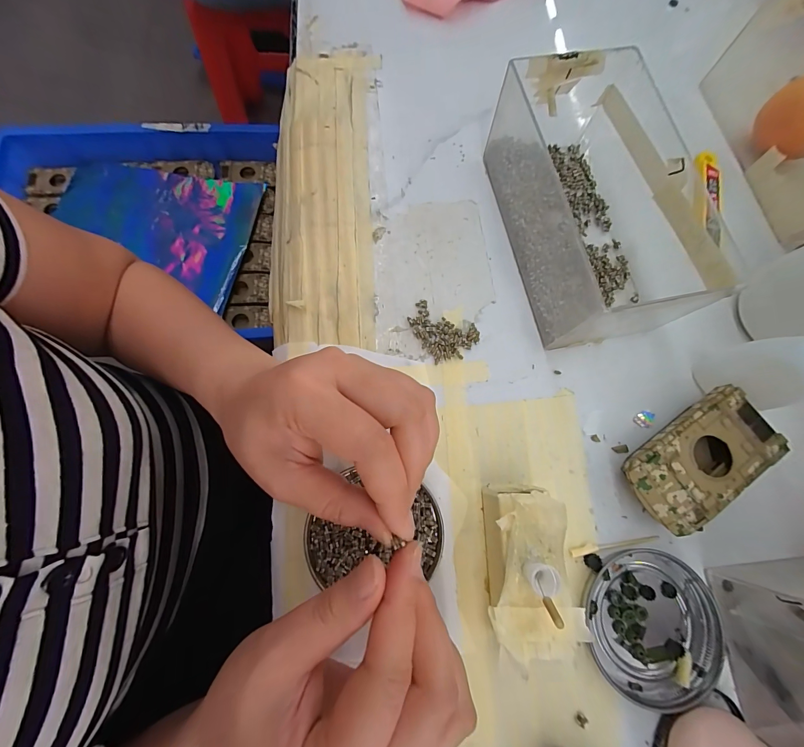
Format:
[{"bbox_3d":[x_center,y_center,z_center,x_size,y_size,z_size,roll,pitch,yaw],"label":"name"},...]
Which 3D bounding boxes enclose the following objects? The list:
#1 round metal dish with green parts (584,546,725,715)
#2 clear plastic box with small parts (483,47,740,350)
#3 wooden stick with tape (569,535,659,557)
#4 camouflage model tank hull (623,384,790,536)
[{"bbox_3d":[0.148,0.148,0.202,0.074,0.007,0.077,0,75,-2],"label":"round metal dish with green parts"},{"bbox_3d":[0.130,-0.118,0.240,0.100,0.064,0.180,-9,76,-4],"label":"clear plastic box with small parts"},{"bbox_3d":[0.133,0.106,0.214,0.060,0.004,0.006,-8,76,-4],"label":"wooden stick with tape"},{"bbox_3d":[0.185,0.054,0.220,0.095,0.024,0.053,-33,79,-9],"label":"camouflage model tank hull"}]

